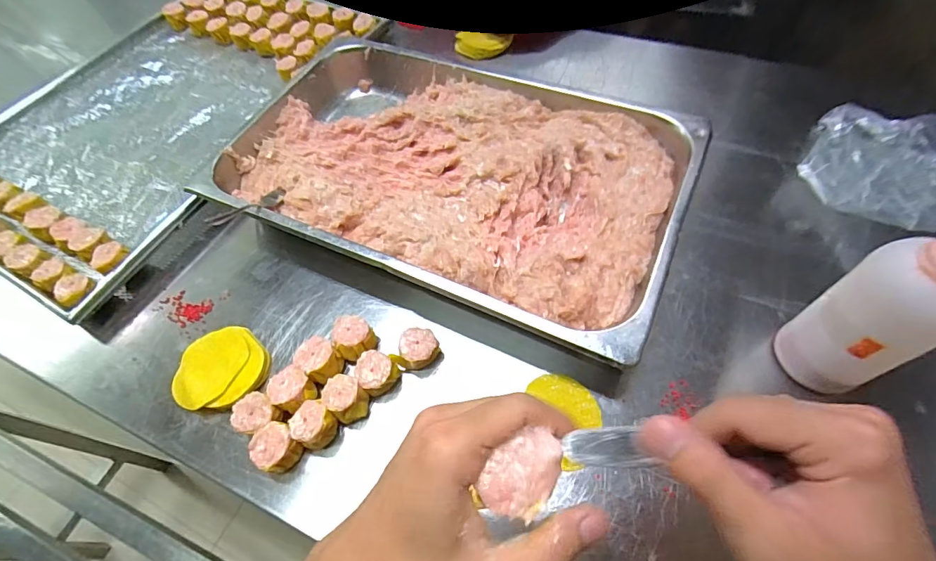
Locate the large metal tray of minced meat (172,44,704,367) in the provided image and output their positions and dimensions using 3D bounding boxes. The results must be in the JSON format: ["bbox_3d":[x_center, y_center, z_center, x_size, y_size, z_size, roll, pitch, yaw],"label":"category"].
[{"bbox_3d":[-0.021,-0.130,0.528,0.522,0.066,0.328,22,62,16],"label":"large metal tray of minced meat"}]

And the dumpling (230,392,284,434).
[{"bbox_3d":[-0.193,0.126,0.409,0.039,0.030,0.035,23,63,16],"label":"dumpling"}]

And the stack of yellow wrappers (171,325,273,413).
[{"bbox_3d":[-0.248,0.088,0.444,0.092,0.019,0.081,-11,58,-3],"label":"stack of yellow wrappers"}]

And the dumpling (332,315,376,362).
[{"bbox_3d":[-0.116,0.058,0.443,0.038,0.035,0.043,-38,64,-19],"label":"dumpling"}]

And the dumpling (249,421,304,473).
[{"bbox_3d":[-0.170,0.149,0.394,0.036,0.031,0.037,-1,58,2],"label":"dumpling"}]

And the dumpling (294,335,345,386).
[{"bbox_3d":[-0.143,0.080,0.430,0.040,0.034,0.033,33,66,21],"label":"dumpling"}]

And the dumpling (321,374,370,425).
[{"bbox_3d":[-0.113,0.109,0.408,0.040,0.025,0.033,35,66,22],"label":"dumpling"}]

